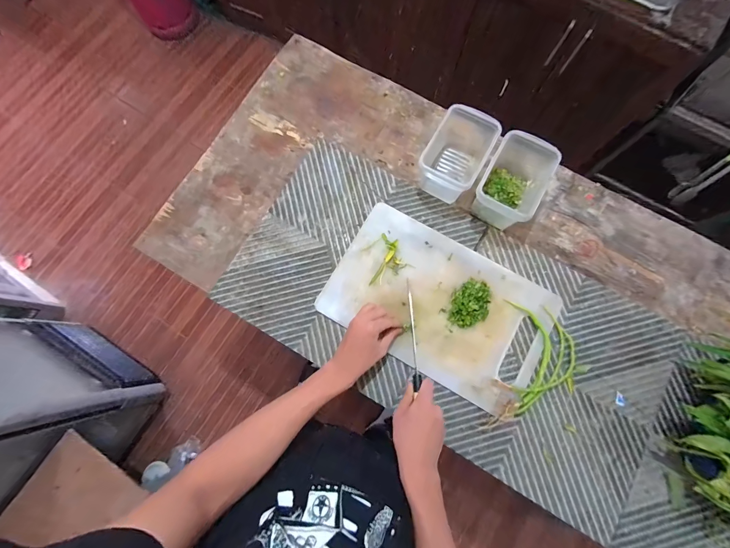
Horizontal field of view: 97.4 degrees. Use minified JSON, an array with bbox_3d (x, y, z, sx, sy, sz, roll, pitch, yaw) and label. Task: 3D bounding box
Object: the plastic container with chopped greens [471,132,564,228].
[{"bbox_3d":[0.276,-0.175,0.604,0.100,0.103,0.152,28,78,7],"label":"plastic container with chopped greens"}]

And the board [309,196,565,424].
[{"bbox_3d":[0.136,0.053,0.593,0.391,0.019,0.246,29,78,7],"label":"board"}]

